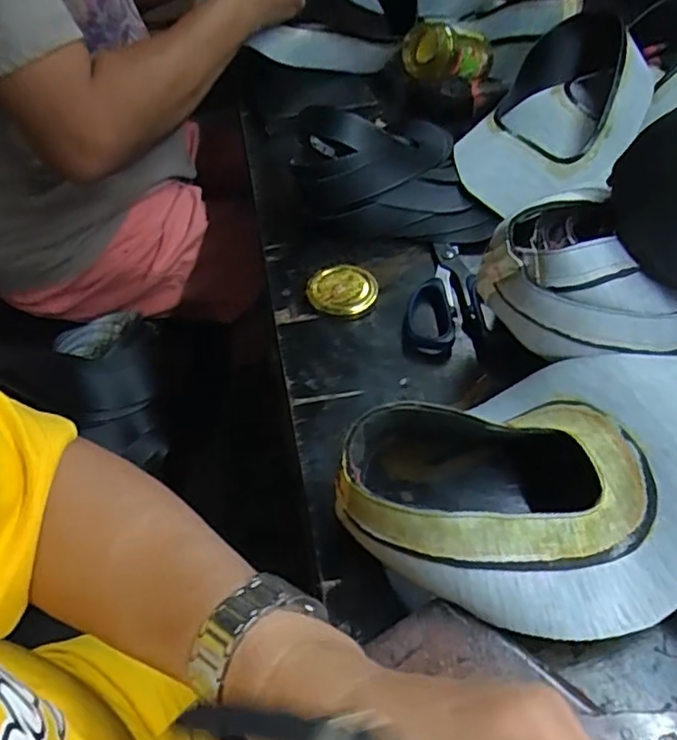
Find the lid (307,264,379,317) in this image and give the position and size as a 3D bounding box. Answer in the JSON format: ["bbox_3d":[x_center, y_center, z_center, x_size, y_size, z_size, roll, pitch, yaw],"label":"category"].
[{"bbox_3d":[0.004,-0.066,0.505,0.056,0.018,0.052,-2,49,0],"label":"lid"}]

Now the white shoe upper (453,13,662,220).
[{"bbox_3d":[0.210,-0.241,0.575,0.137,0.094,0.255,27,55,23],"label":"white shoe upper"}]

